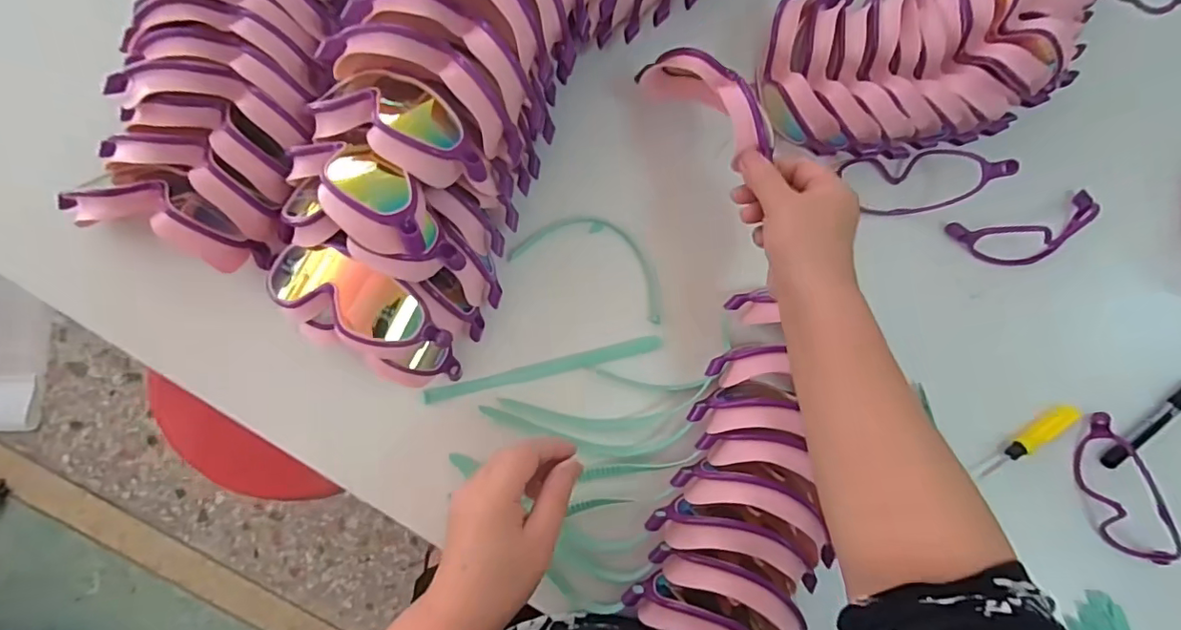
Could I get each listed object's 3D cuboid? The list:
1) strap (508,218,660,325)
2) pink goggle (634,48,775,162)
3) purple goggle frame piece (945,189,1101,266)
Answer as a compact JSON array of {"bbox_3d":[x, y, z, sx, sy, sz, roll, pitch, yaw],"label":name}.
[{"bbox_3d":[0.007,-0.052,0.497,0.148,0.013,0.067,23,83,-6],"label":"strap"},{"bbox_3d":[0.091,-0.184,0.443,0.038,0.046,0.154,-36,53,-9],"label":"pink goggle"},{"bbox_3d":[0.439,-0.082,0.529,0.158,0.037,0.058,-13,88,-9],"label":"purple goggle frame piece"}]

